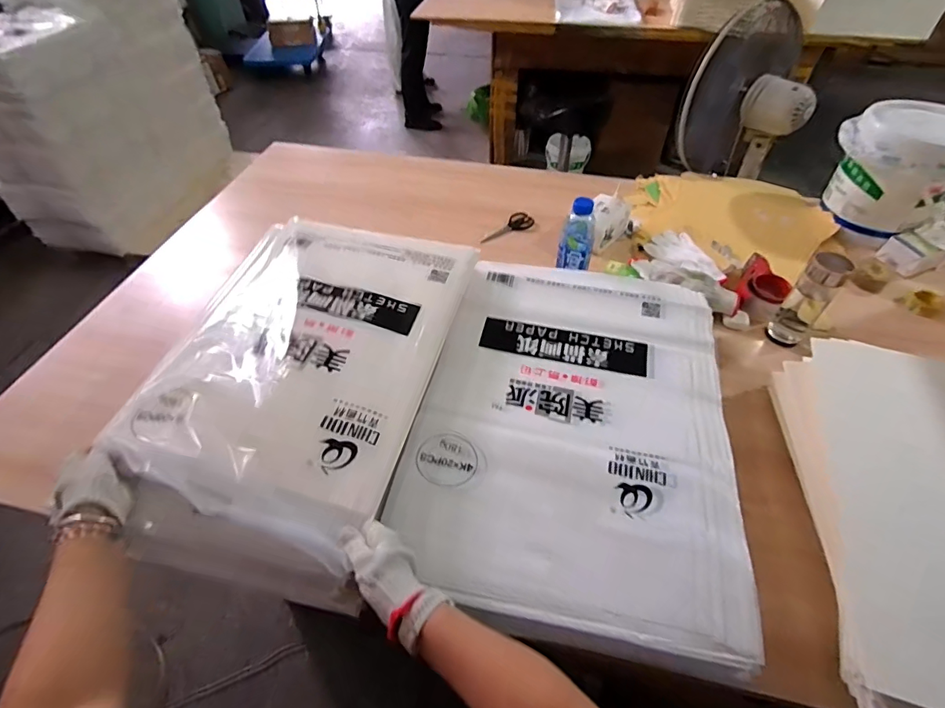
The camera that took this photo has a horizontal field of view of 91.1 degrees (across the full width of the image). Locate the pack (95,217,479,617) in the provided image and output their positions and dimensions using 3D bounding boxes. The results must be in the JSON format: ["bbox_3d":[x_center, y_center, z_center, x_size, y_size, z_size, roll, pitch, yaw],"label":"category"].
[{"bbox_3d":[-0.256,0.014,0.706,0.391,0.090,0.595,11,50,6],"label":"pack"}]

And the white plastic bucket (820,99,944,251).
[{"bbox_3d":[0.973,-0.414,1.078,0.226,0.245,0.225,-3,50,-2],"label":"white plastic bucket"}]

